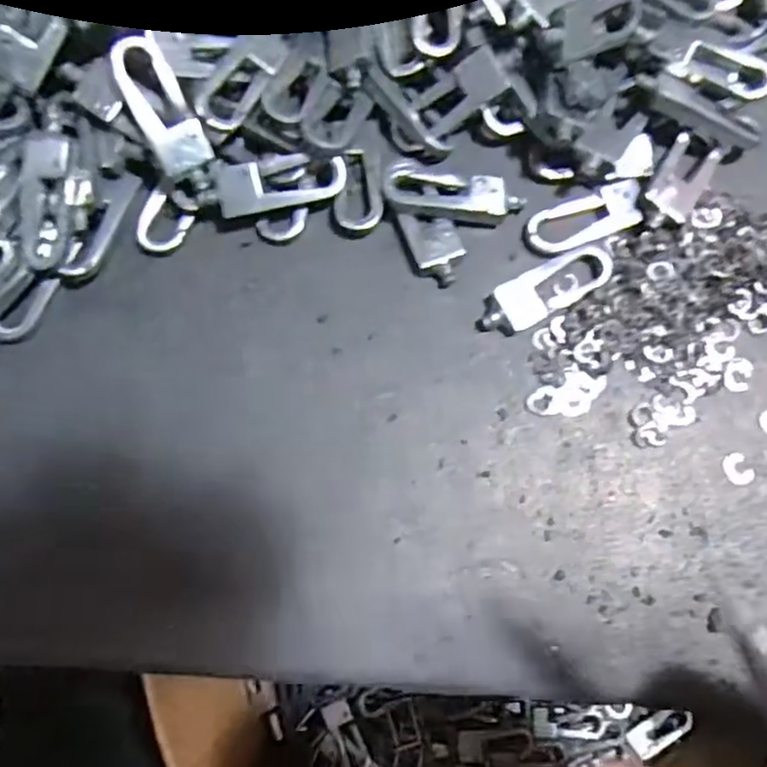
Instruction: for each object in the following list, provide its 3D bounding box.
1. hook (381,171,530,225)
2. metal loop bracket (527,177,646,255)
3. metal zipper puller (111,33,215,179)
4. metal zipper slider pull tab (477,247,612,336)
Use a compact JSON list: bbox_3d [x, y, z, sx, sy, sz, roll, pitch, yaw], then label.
[{"bbox_3d":[0.022,-0.059,0.210,0.042,0.009,0.015,3,78,1],"label":"hook"},{"bbox_3d":[0.064,-0.052,0.211,0.036,0.004,0.015,-19,78,-4],"label":"metal loop bracket"},{"bbox_3d":[-0.066,-0.081,0.197,0.016,0.004,0.039,-29,105,-5],"label":"metal zipper puller"},{"bbox_3d":[0.049,-0.029,0.206,0.046,0.004,0.016,-29,79,-6],"label":"metal zipper slider pull tab"}]

